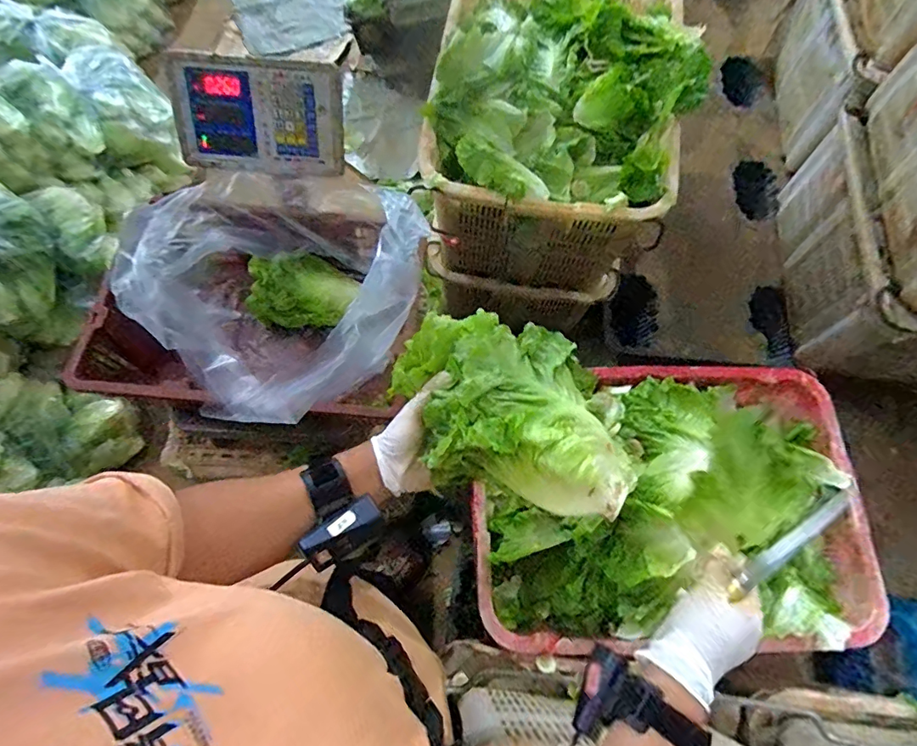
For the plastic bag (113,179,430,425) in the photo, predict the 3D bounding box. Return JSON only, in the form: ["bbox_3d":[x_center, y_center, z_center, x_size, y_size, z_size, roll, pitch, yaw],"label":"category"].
[{"bbox_3d":[-0.240,-0.126,0.709,0.346,0.276,0.357,-39,76,-13],"label":"plastic bag"}]

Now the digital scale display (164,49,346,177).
[{"bbox_3d":[-0.290,-0.370,0.689,0.235,0.039,0.149,3,110,-4],"label":"digital scale display"}]

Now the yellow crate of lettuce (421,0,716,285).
[{"bbox_3d":[0.206,-0.570,1.062,0.485,0.372,0.669,8,71,2],"label":"yellow crate of lettuce"}]

